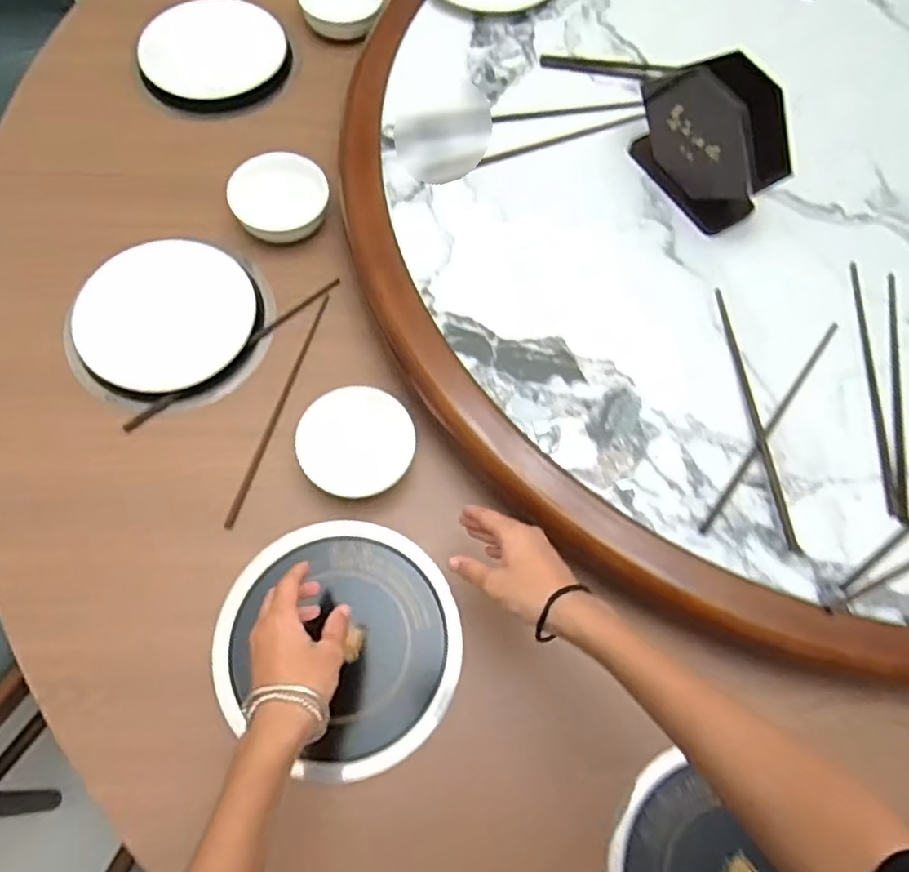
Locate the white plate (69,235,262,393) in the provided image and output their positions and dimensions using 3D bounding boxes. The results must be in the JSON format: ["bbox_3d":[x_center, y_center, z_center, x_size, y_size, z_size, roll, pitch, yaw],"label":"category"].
[{"bbox_3d":[-0.310,-0.133,0.694,0.173,0.030,0.179,1,68,-2],"label":"white plate"}]

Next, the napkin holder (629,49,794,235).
[{"bbox_3d":[0.265,-0.308,0.667,0.065,0.135,0.166,-36,75,-16],"label":"napkin holder"}]

